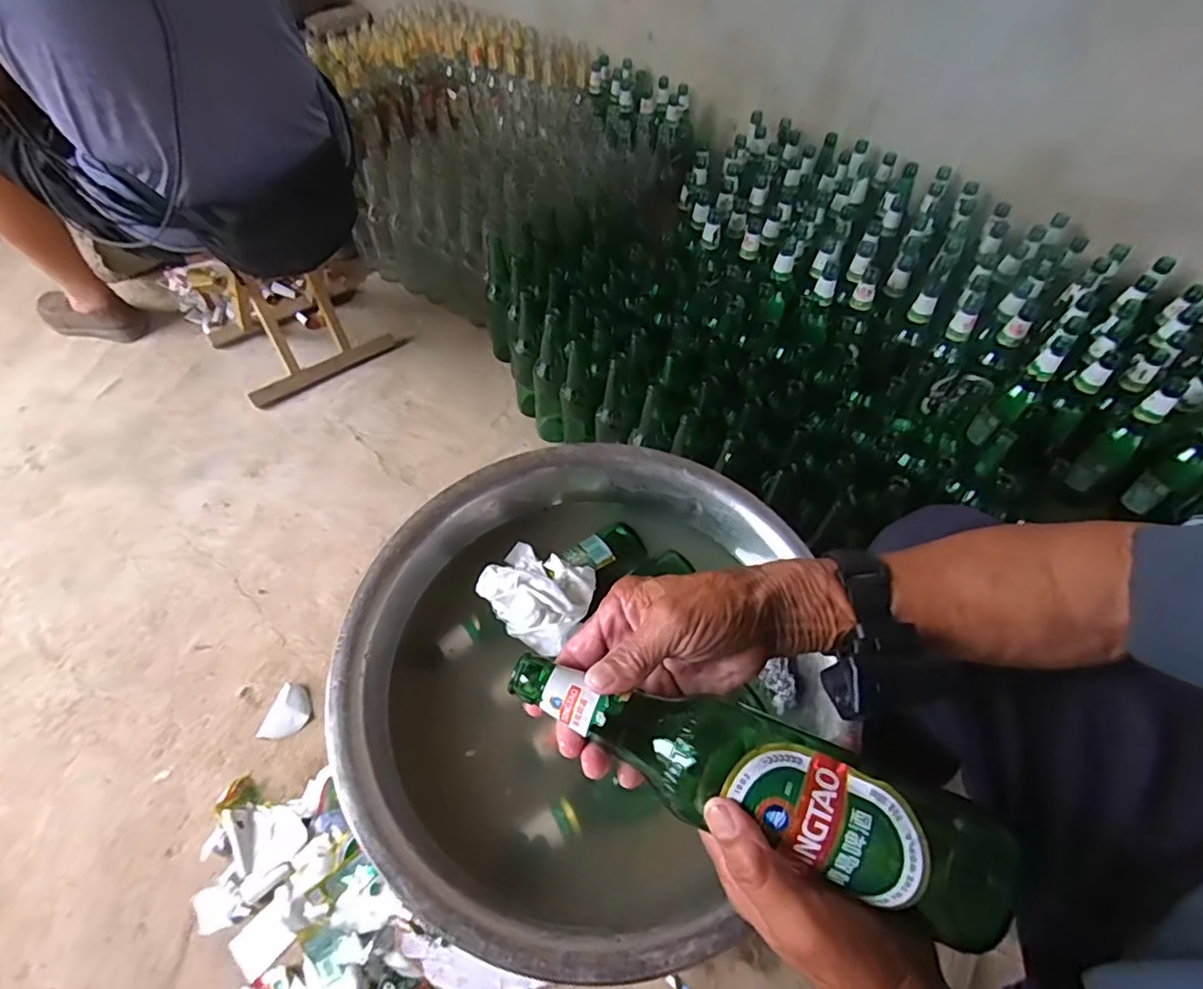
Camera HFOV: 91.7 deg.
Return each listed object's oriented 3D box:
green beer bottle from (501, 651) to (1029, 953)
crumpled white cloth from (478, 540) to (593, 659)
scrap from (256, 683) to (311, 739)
[{"bbox_3d":[0.076,0.151,0.307,0.272,0.059,0.060,19,55,13],"label":"green beer bottle"},{"bbox_3d":[-0.065,0.095,0.589,0.112,0.043,0.096,24,57,16],"label":"crumpled white cloth"},{"bbox_3d":[-0.414,0.290,0.775,0.050,0.010,0.070,25,54,-2],"label":"scrap"}]

